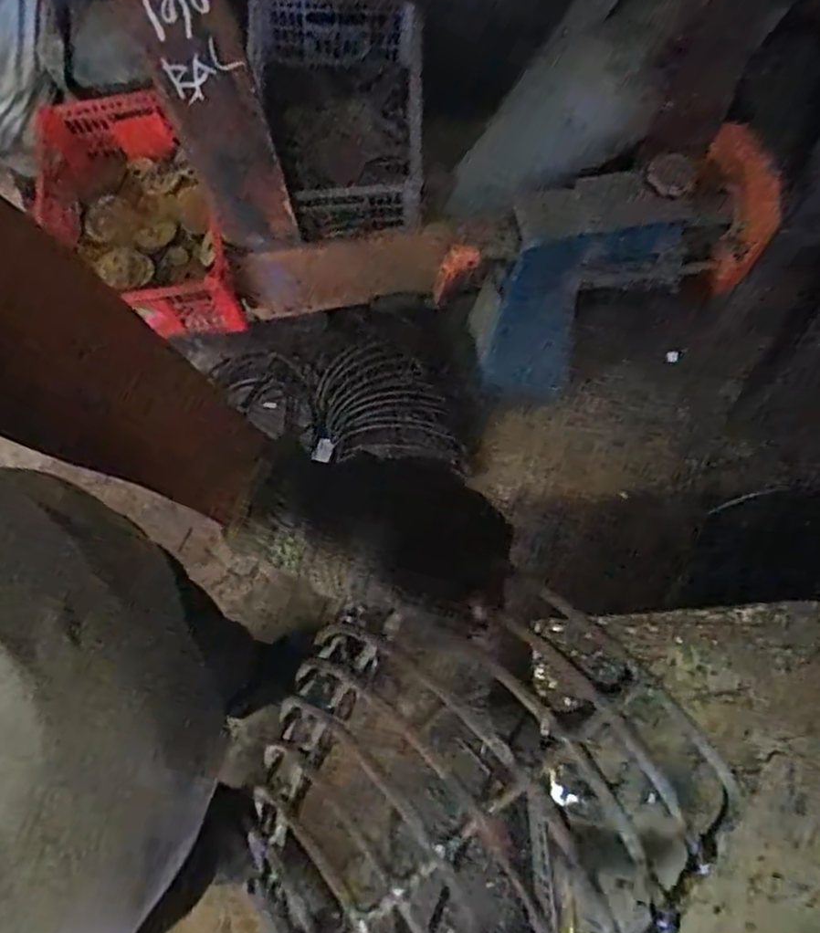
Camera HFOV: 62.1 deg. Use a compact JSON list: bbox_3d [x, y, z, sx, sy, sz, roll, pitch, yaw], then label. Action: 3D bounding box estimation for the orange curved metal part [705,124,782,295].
[{"bbox_3d":[0.470,-0.361,0.959,0.088,0.060,0.224,-8,110,0],"label":"orange curved metal part"}]

